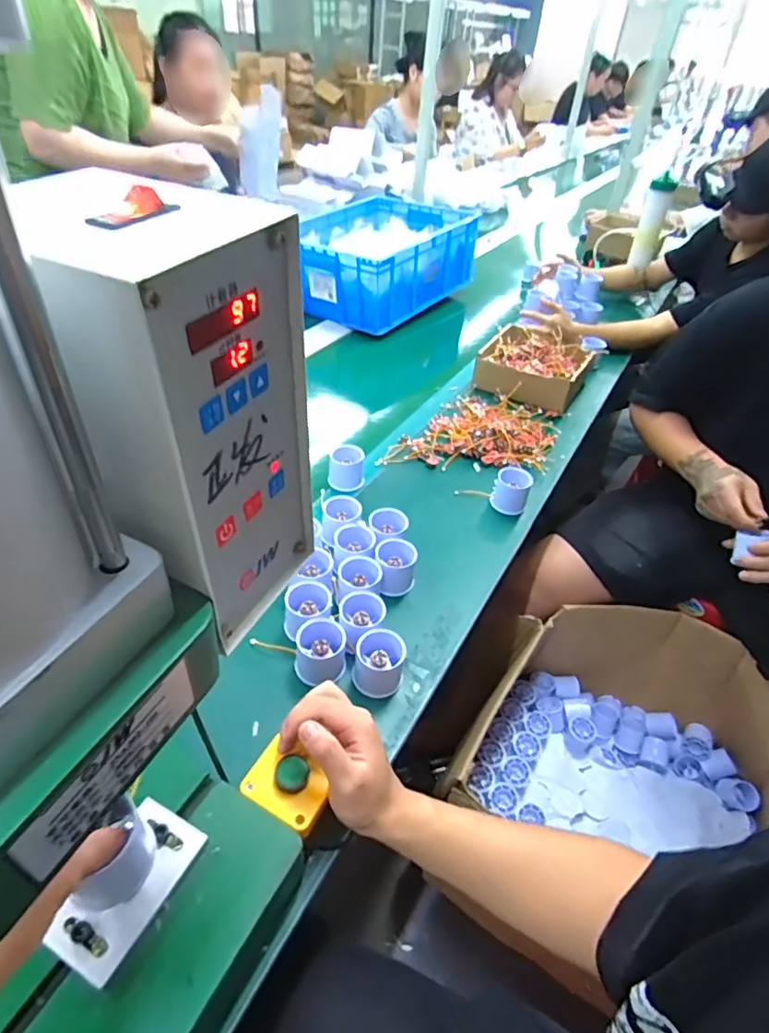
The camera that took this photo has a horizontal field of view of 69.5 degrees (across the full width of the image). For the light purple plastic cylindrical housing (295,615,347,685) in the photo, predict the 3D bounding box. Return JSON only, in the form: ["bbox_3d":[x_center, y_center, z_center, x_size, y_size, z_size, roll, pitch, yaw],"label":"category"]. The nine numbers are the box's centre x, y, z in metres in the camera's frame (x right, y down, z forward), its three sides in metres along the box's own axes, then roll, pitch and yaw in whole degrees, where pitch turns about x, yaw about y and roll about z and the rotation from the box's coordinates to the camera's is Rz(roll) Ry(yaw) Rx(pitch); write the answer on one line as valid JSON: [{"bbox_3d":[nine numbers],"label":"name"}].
[{"bbox_3d":[-0.070,0.148,0.614,0.054,0.041,0.058,3,41,-3],"label":"light purple plastic cylindrical housing"}]

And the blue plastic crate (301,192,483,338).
[{"bbox_3d":[-0.011,-0.676,1.463,0.348,0.181,0.459,27,45,24],"label":"blue plastic crate"}]

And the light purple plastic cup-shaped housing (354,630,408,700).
[{"bbox_3d":[-0.006,0.161,0.612,0.053,0.057,0.053,3,41,-3],"label":"light purple plastic cup-shaped housing"}]

